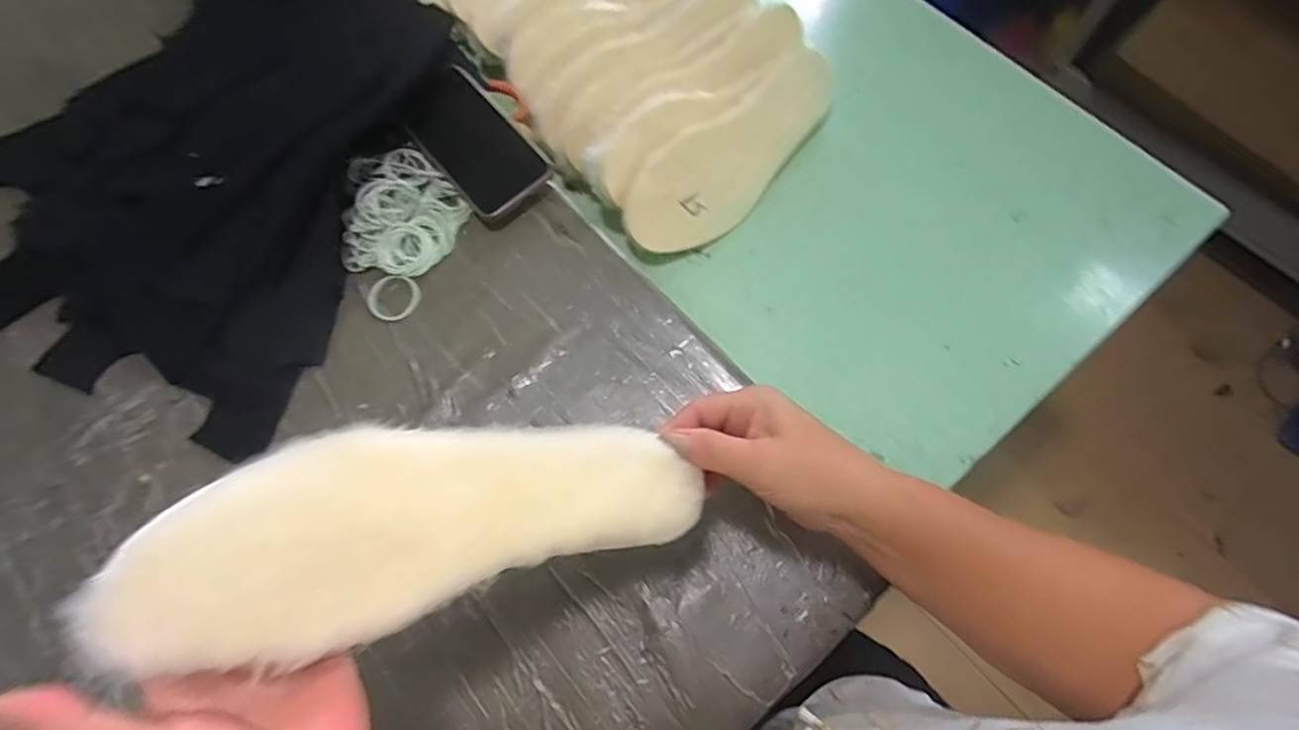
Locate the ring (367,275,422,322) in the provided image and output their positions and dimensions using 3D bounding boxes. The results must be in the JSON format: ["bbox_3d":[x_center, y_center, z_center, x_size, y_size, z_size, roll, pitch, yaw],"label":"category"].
[{"bbox_3d":[-0.217,-0.057,0.512,0.049,0.007,0.041,10,69,5],"label":"ring"}]

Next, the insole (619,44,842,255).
[{"bbox_3d":[0.087,-0.201,0.576,0.262,0.017,0.091,-42,114,-19],"label":"insole"}]

